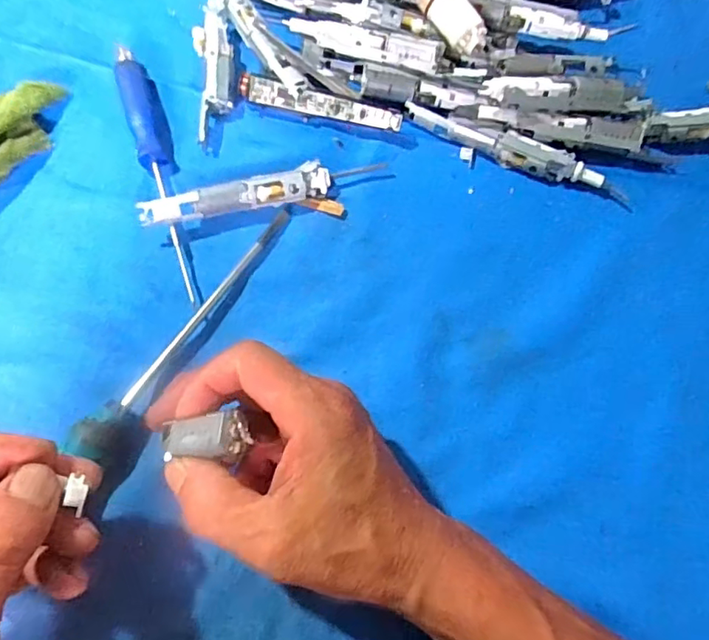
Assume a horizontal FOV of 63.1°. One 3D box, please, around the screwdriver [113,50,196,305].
[{"bbox_3d":[-0.122,-0.095,0.360,0.021,0.015,0.178,-19,72,-8],"label":"screwdriver"}]

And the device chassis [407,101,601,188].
[{"bbox_3d":[0.096,-0.111,0.372,0.130,0.015,0.018,23,72,7],"label":"device chassis"}]

